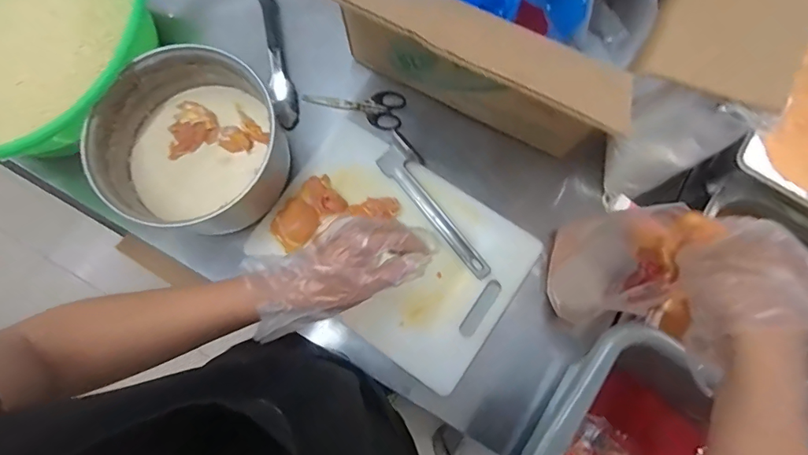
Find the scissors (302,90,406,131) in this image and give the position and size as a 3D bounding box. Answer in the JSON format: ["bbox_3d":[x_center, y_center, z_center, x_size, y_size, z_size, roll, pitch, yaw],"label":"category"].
[{"bbox_3d":[-0.076,-0.188,0.686,0.151,0.009,0.061,13,79,2],"label":"scissors"}]

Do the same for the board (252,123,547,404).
[{"bbox_3d":[-0.015,0.029,0.632,0.343,0.024,0.239,35,80,6],"label":"board"}]

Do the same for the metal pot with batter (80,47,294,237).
[{"bbox_3d":[-0.273,-0.110,0.605,0.215,0.108,0.212,0,78,-1],"label":"metal pot with batter"}]

